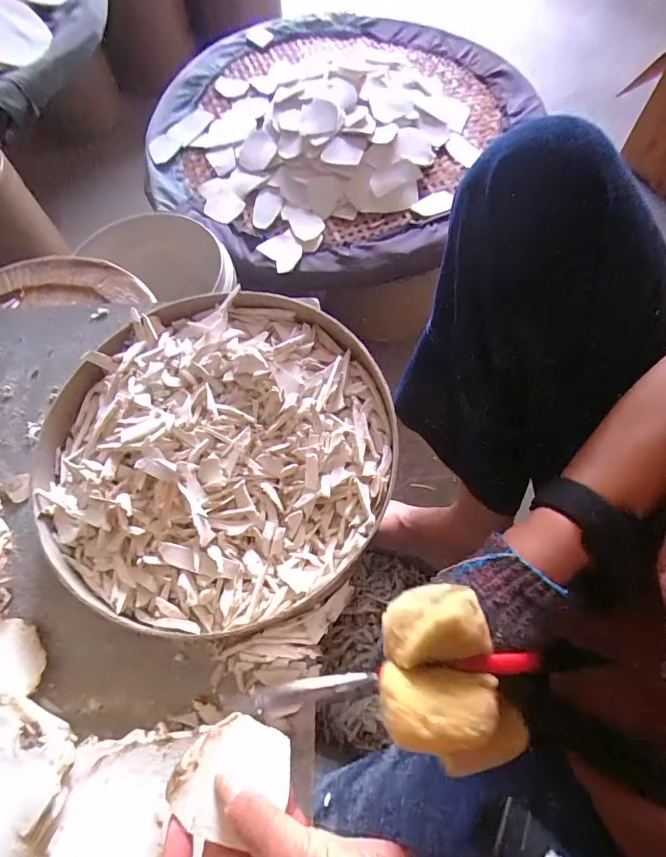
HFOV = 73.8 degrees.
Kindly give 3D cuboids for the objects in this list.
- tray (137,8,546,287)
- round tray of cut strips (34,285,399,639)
[{"bbox_3d":[-0.020,-0.639,0.936,0.768,0.127,0.677,37,71,16],"label":"tray"},{"bbox_3d":[-0.102,0.014,0.394,0.301,0.061,0.293,0,66,1],"label":"round tray of cut strips"}]

